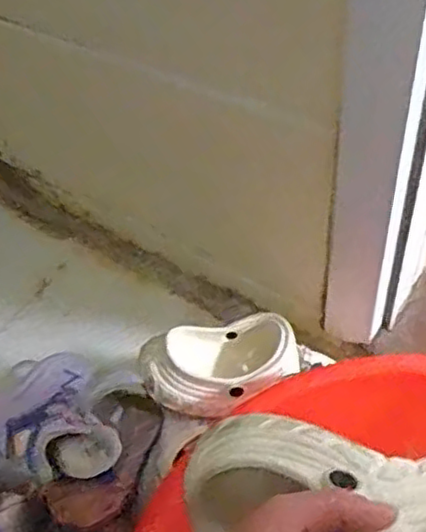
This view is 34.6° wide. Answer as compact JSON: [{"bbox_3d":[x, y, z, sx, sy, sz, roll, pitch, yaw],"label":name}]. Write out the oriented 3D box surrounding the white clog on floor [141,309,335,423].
[{"bbox_3d":[0.020,0.114,0.786,0.199,0.085,0.095,-12,49,-19],"label":"white clog on floor"}]

